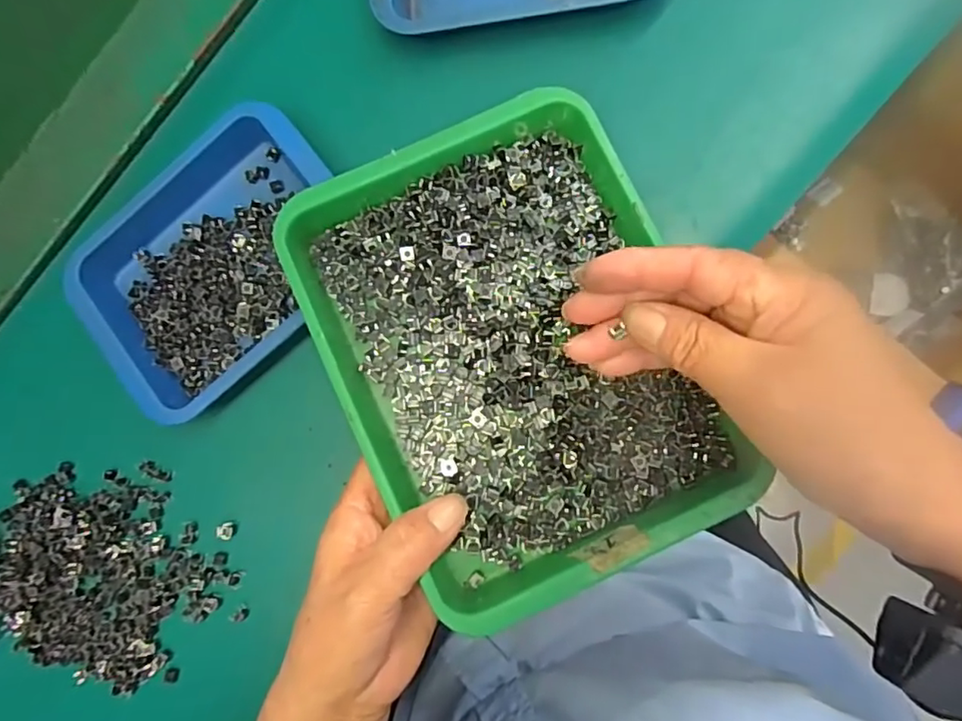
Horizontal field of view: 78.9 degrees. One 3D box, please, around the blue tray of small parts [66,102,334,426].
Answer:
[{"bbox_3d":[-0.145,-0.056,0.321,0.153,0.026,0.124,-40,83,6],"label":"blue tray of small parts"}]

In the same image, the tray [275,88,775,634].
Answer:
[{"bbox_3d":[0.014,-0.007,0.273,0.156,0.043,0.213,-24,85,7],"label":"tray"}]

